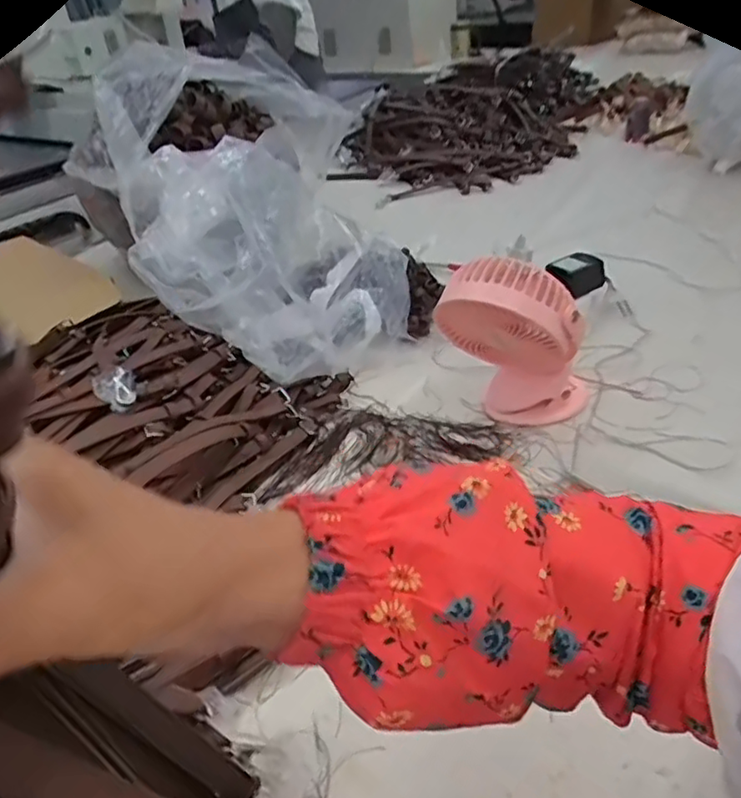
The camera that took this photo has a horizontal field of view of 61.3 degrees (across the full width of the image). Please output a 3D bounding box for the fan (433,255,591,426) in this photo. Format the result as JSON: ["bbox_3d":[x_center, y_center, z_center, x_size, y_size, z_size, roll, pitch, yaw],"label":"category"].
[{"bbox_3d":[0.152,-0.066,0.654,0.150,0.182,0.106,6,38,18],"label":"fan"}]

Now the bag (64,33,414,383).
[{"bbox_3d":[-0.182,-0.269,0.860,0.376,0.268,0.480,-15,37,-10],"label":"bag"}]

